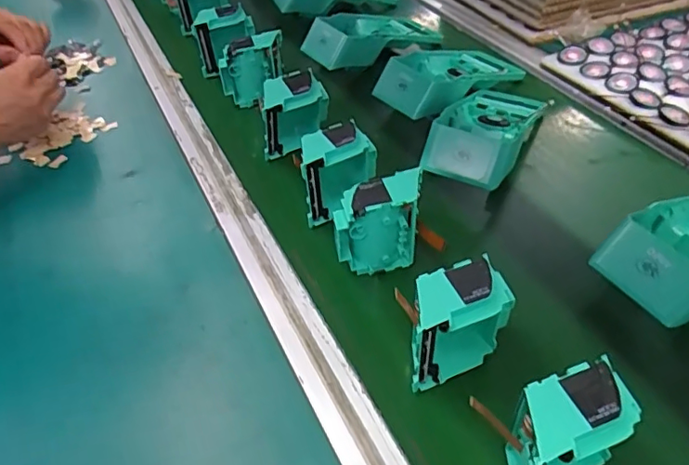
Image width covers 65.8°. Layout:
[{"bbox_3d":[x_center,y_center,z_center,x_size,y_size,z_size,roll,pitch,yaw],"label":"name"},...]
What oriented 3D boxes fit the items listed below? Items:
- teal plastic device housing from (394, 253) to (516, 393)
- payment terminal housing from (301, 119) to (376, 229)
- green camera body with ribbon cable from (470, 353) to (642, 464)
[{"bbox_3d":[0.075,0.063,0.368,0.080,0.082,0.043,-22,48,-11],"label":"teal plastic device housing"},{"bbox_3d":[-0.011,-0.054,0.500,0.079,0.086,0.038,-31,51,-18],"label":"payment terminal housing"},{"bbox_3d":[0.123,0.115,0.304,0.078,0.069,0.046,-18,48,-8],"label":"green camera body with ribbon cable"}]

